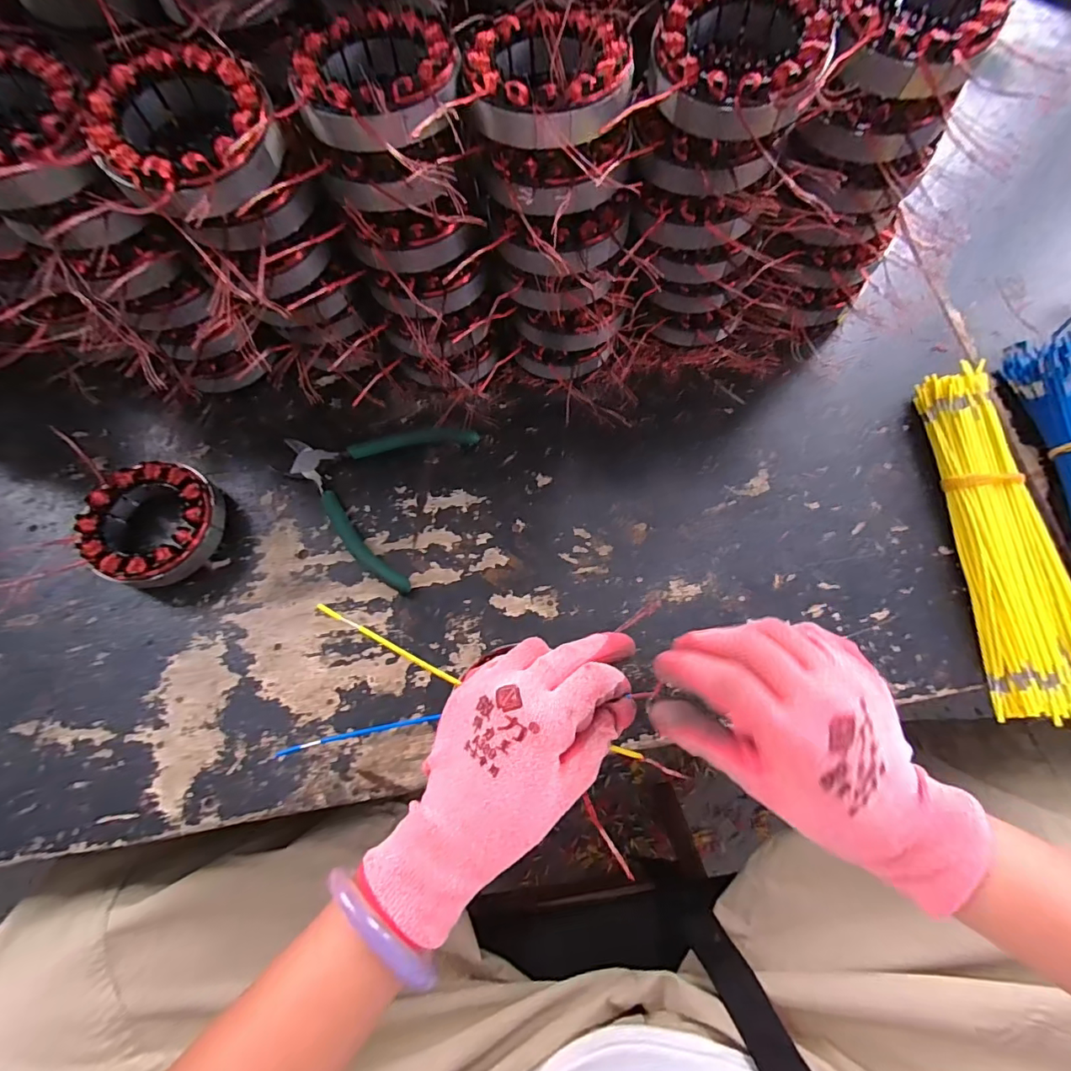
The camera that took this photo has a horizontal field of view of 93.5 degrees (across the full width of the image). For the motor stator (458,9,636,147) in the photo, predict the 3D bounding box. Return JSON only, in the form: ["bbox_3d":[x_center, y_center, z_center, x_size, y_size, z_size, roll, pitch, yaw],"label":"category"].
[{"bbox_3d":[0.008,-0.241,0.264,0.083,0.027,0.084,0,72,1],"label":"motor stator"}]

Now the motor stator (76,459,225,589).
[{"bbox_3d":[-0.267,-0.007,0.356,0.084,0.035,0.087,10,73,4],"label":"motor stator"}]

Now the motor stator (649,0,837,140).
[{"bbox_3d":[0.104,-0.245,0.260,0.085,0.029,0.094,20,74,7],"label":"motor stator"}]

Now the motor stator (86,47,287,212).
[{"bbox_3d":[-0.177,-0.203,0.256,0.083,0.028,0.086,0,72,1],"label":"motor stator"}]

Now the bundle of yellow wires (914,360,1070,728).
[{"bbox_3d":[0.328,-0.003,0.348,0.071,0.025,0.242,-1,72,1],"label":"bundle of yellow wires"}]

